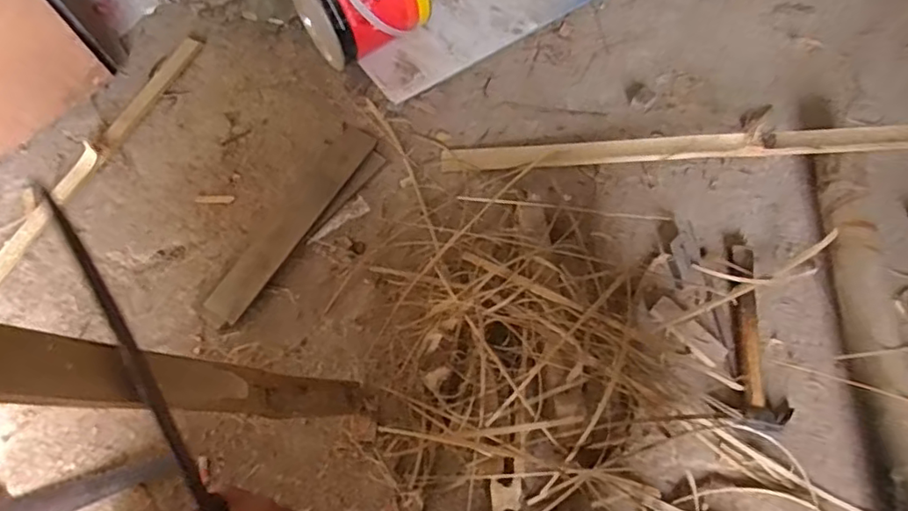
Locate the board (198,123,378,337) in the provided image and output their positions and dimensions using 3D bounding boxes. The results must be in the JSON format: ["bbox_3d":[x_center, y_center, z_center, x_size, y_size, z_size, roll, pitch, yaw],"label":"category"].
[{"bbox_3d":[-0.221,-0.049,0.834,0.057,0.013,0.337,28,69,13],"label":"board"}]

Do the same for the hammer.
[{"bbox_3d":[0.386,0.097,0.757,0.064,0.023,0.227,4,66,3],"label":"hammer"}]

